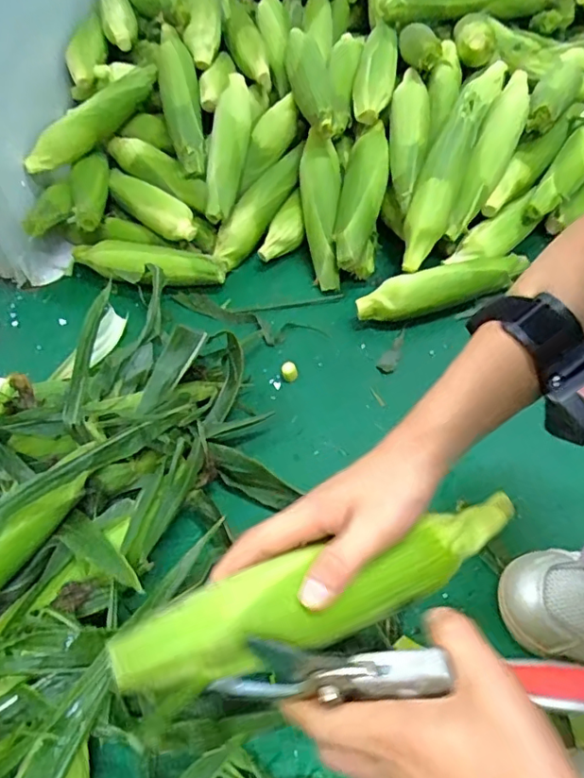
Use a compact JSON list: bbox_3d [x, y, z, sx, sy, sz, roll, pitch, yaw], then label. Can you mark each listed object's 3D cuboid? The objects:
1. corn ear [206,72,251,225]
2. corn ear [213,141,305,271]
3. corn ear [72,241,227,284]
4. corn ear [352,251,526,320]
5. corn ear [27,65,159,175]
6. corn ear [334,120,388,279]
[{"bbox_3d":[-0.088,-0.350,0.788,0.047,0.057,0.238,6,81,10],"label":"corn ear"},{"bbox_3d":[-0.046,-0.278,0.810,0.046,0.046,0.225,27,76,25],"label":"corn ear"},{"bbox_3d":[-0.206,-0.178,0.784,0.220,0.057,0.050,3,51,7],"label":"corn ear"},{"bbox_3d":[0.198,-0.132,0.720,0.235,0.058,0.050,-21,51,-12],"label":"corn ear"},{"bbox_3d":[-0.291,-0.387,0.794,0.227,0.067,0.055,-33,51,8],"label":"corn ear"},{"bbox_3d":[0.098,-0.268,0.761,0.058,0.065,0.233,8,77,12],"label":"corn ear"}]

